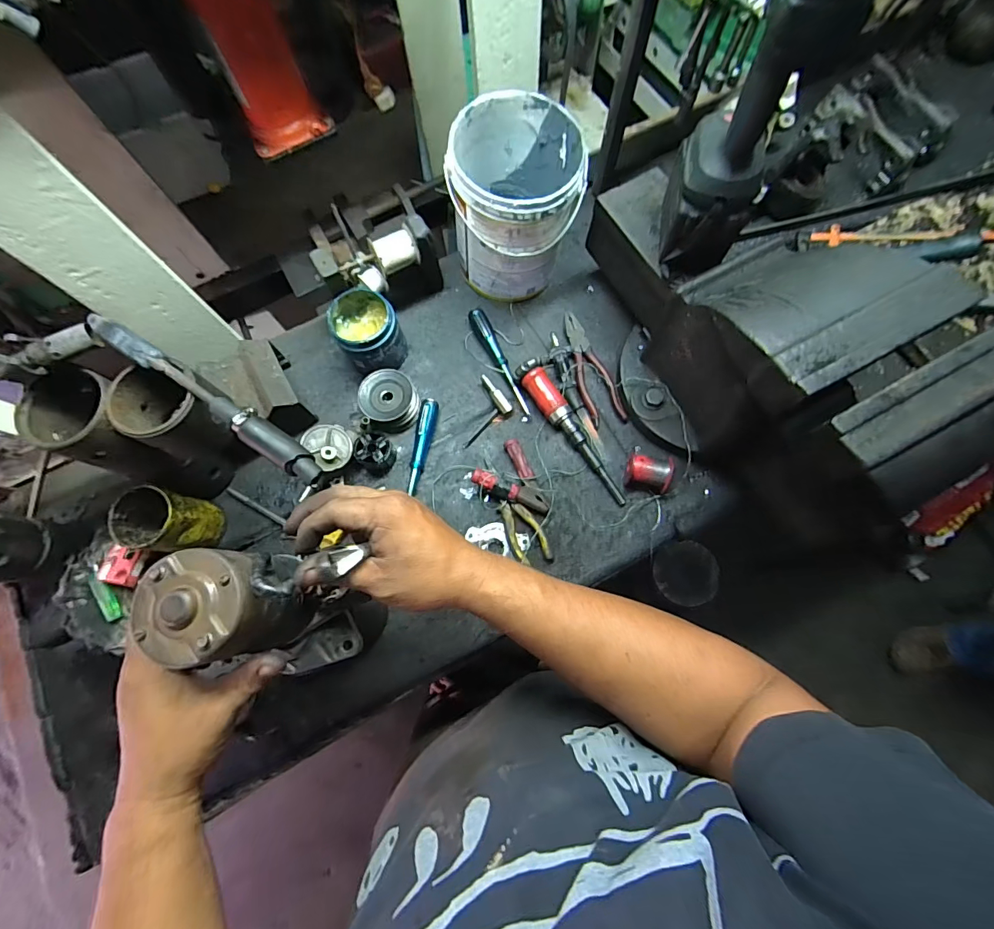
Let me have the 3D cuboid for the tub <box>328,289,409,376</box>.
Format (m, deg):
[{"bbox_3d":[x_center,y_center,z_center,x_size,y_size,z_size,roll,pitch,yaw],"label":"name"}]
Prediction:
[{"bbox_3d":[-0.191,-0.197,0.666,0.091,0.100,0.101,-29,74,-6],"label":"tub"}]

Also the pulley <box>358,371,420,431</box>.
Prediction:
[{"bbox_3d":[-0.159,-0.095,0.662,0.079,0.050,0.075,-1,73,2],"label":"pulley"}]

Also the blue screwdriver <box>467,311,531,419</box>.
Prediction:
[{"bbox_3d":[0.005,-0.160,0.689,0.023,0.032,0.186,-25,74,-5],"label":"blue screwdriver"}]

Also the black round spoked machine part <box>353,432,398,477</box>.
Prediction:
[{"bbox_3d":[-0.176,-0.016,0.648,0.050,0.042,0.051,-1,73,2],"label":"black round spoked machine part"}]

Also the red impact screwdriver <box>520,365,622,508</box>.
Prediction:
[{"bbox_3d":[0.117,-0.044,0.645,0.044,0.042,0.232,-33,75,-7],"label":"red impact screwdriver"}]

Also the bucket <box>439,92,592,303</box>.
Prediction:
[{"bbox_3d":[0.030,-0.371,0.648,0.170,0.204,0.170,-1,73,2],"label":"bucket"}]

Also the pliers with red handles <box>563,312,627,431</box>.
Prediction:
[{"bbox_3d":[0.140,-0.151,0.683,0.050,0.013,0.199,-16,73,-3],"label":"pliers with red handles"}]

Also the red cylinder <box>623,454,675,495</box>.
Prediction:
[{"bbox_3d":[0.214,0.010,0.618,0.070,0.048,0.051,20,75,8],"label":"red cylinder"}]

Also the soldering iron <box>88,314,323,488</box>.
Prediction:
[{"bbox_3d":[-0.289,-0.066,0.441,0.281,0.037,0.029,33,77,11],"label":"soldering iron"}]

